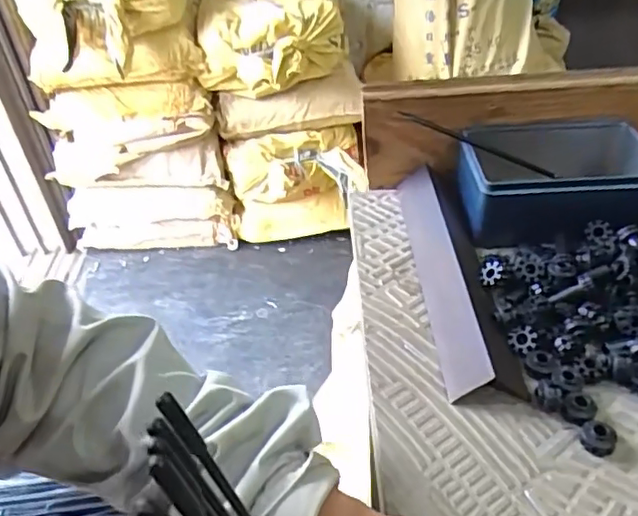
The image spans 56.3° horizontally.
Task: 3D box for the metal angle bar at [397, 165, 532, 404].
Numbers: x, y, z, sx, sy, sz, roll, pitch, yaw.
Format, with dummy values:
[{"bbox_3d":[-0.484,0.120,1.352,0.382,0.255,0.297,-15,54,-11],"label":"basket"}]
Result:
[{"bbox_3d":[0.099,0.002,0.446,0.048,0.025,0.231,-4,39,1],"label":"metal angle bar"}]

